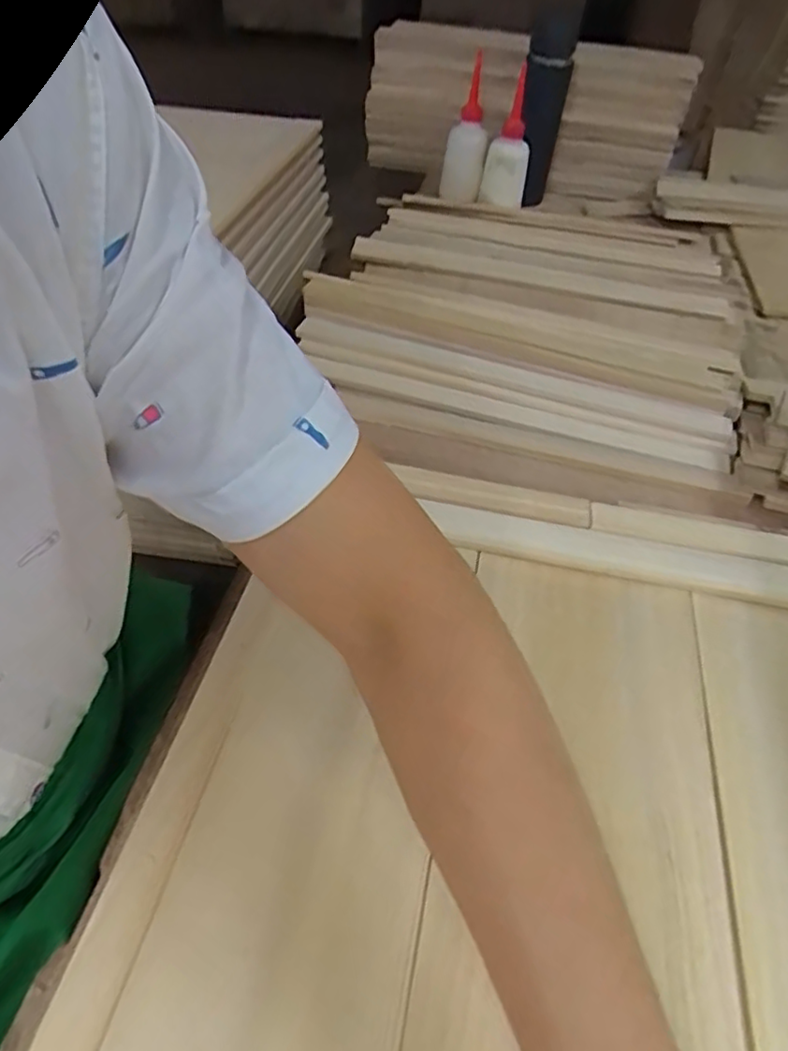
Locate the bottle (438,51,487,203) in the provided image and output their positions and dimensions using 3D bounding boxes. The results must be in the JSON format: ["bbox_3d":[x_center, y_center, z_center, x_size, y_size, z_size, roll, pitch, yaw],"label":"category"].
[{"bbox_3d":[0.105,-0.567,0.933,0.064,0.175,0.051,11,17,7],"label":"bottle"}]

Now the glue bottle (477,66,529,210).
[{"bbox_3d":[0.161,-0.537,0.887,0.063,0.167,0.060,12,14,8],"label":"glue bottle"}]

